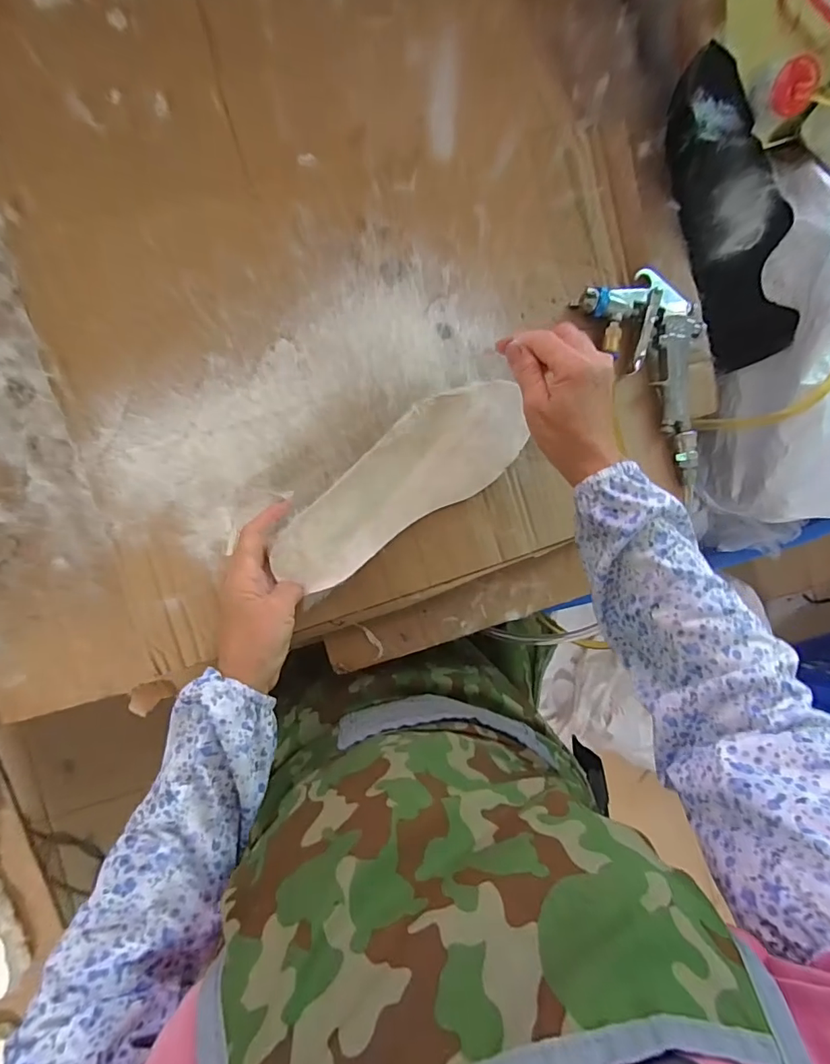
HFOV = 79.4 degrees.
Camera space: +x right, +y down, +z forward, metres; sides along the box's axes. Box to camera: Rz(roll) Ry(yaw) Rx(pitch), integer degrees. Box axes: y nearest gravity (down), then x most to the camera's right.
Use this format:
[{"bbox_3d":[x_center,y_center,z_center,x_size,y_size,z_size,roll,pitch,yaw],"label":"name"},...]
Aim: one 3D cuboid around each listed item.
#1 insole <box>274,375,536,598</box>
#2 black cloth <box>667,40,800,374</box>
[{"bbox_3d":[-0.009,-0.048,0.444,0.259,0.015,0.091,-32,106,-12],"label":"insole"},{"bbox_3d":[0.332,-0.321,0.516,0.097,0.031,0.292,-17,108,5],"label":"black cloth"}]

